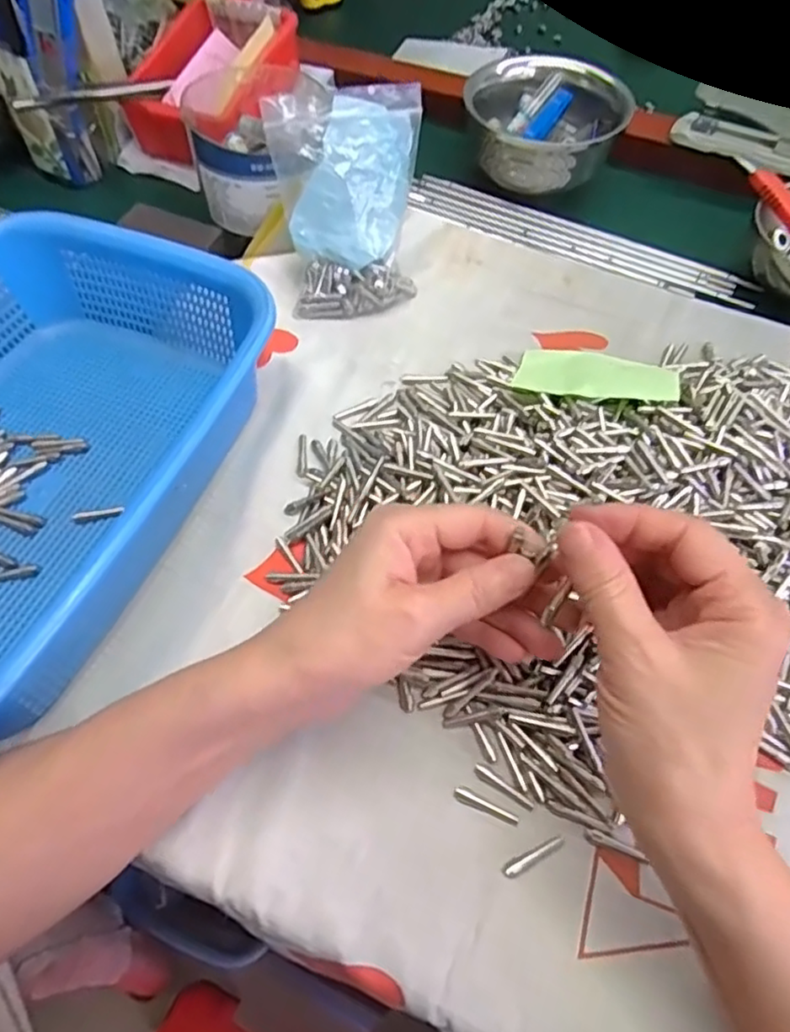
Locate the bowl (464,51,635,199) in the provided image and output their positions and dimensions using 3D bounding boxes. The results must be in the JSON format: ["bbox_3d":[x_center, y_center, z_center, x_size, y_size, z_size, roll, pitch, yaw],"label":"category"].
[{"bbox_3d":[0.115,-0.304,0.498,0.103,0.074,0.097,0,59,-1],"label":"bowl"}]

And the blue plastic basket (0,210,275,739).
[{"bbox_3d":[-0.203,-0.036,0.336,0.200,0.068,0.301,21,61,11],"label":"blue plastic basket"}]

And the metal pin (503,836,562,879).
[{"bbox_3d":[0.059,0.143,0.268,0.030,0.004,0.005,-22,62,-14],"label":"metal pin"}]

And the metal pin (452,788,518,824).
[{"bbox_3d":[0.040,0.126,0.278,0.029,0.004,0.006,22,61,12],"label":"metal pin"}]

